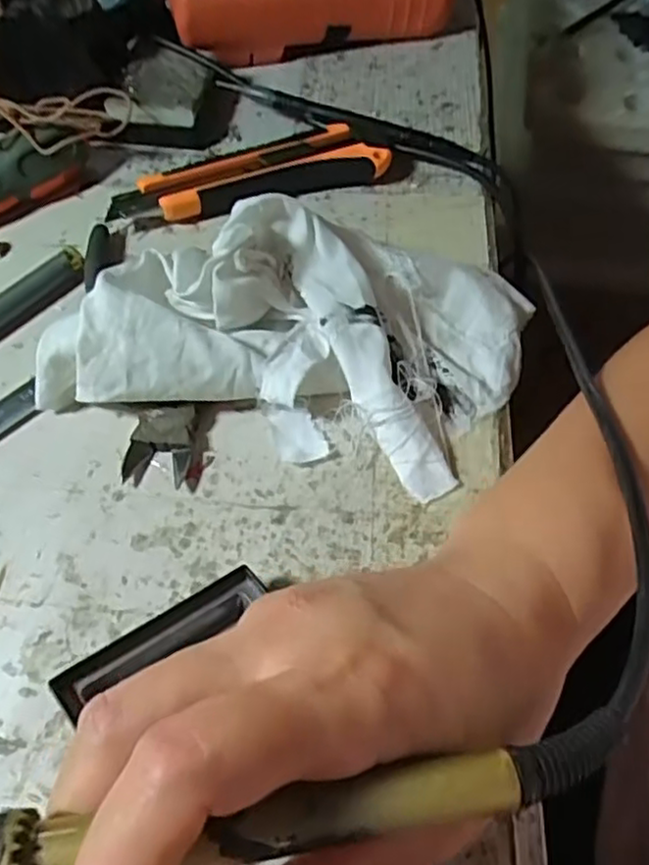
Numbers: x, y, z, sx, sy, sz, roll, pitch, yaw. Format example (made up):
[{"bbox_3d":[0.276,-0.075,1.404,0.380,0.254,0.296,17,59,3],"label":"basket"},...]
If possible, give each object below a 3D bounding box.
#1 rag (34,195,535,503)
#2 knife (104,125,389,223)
[{"bbox_3d":[-0.009,-0.053,0.300,0.194,0.050,0.126,12,58,9],"label":"rag"},{"bbox_3d":[-0.041,-0.138,0.371,0.146,0.019,0.032,-14,58,-7],"label":"knife"}]

